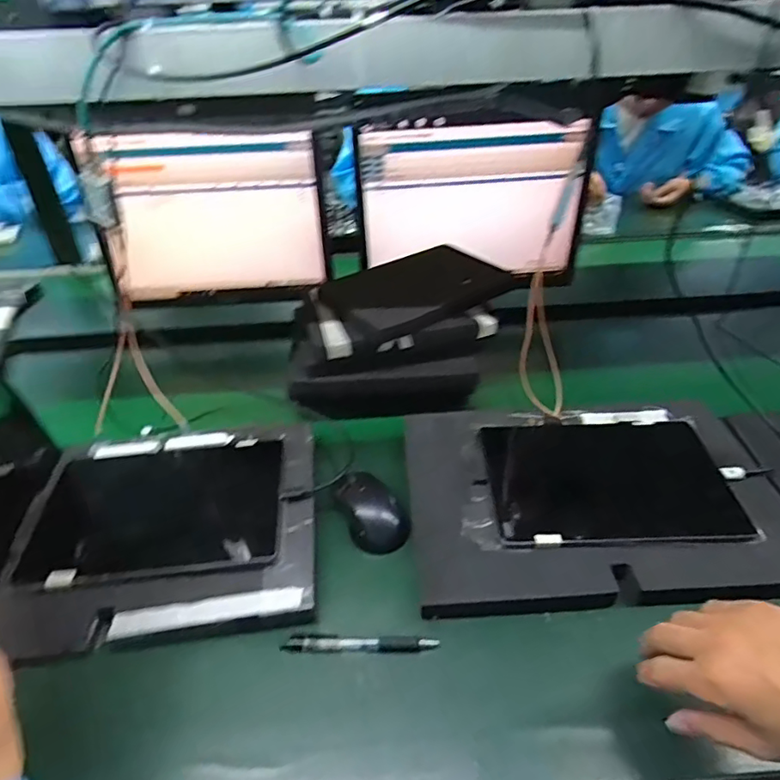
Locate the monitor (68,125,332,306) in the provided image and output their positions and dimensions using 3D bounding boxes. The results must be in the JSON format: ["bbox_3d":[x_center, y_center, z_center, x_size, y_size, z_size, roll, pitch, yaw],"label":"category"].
[{"bbox_3d":[-0.280,-0.266,0.864,0.347,0.248,0.045,-4,37,-3],"label":"monitor"}]

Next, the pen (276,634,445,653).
[{"bbox_3d":[-0.027,0.231,0.497,0.139,0.009,0.016,0,37,3],"label":"pen"}]

